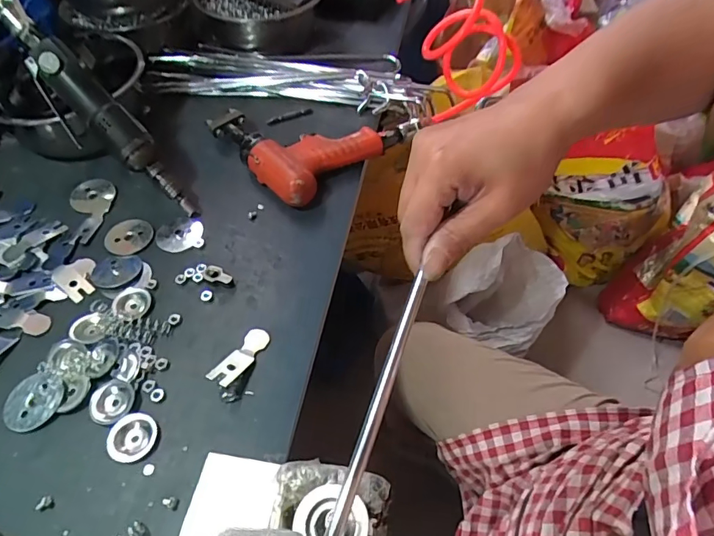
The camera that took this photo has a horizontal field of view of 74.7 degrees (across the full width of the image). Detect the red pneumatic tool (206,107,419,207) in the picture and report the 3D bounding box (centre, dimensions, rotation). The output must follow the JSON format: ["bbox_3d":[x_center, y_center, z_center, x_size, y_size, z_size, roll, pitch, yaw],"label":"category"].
[{"bbox_3d":[-0.059,-0.167,0.565,0.183,0.041,0.195,38,61,26],"label":"red pneumatic tool"}]

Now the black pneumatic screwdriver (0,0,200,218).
[{"bbox_3d":[-0.257,-0.151,0.463,0.261,0.045,0.047,49,57,-13],"label":"black pneumatic screwdriver"}]

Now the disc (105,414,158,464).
[{"bbox_3d":[-0.170,0.127,0.353,0.034,0.005,0.034,0,52,1],"label":"disc"}]

